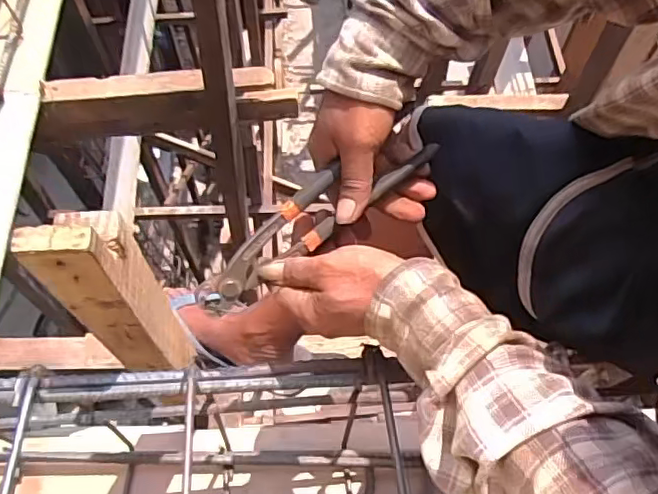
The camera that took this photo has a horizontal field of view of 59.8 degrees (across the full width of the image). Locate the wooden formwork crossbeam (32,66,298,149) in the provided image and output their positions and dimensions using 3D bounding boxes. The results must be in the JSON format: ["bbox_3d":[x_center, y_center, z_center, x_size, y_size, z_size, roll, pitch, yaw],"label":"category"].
[{"bbox_3d":[-0.323,-0.286,1.147,0.518,0.134,0.066,-7,64,-4],"label":"wooden formwork crossbeam"}]

